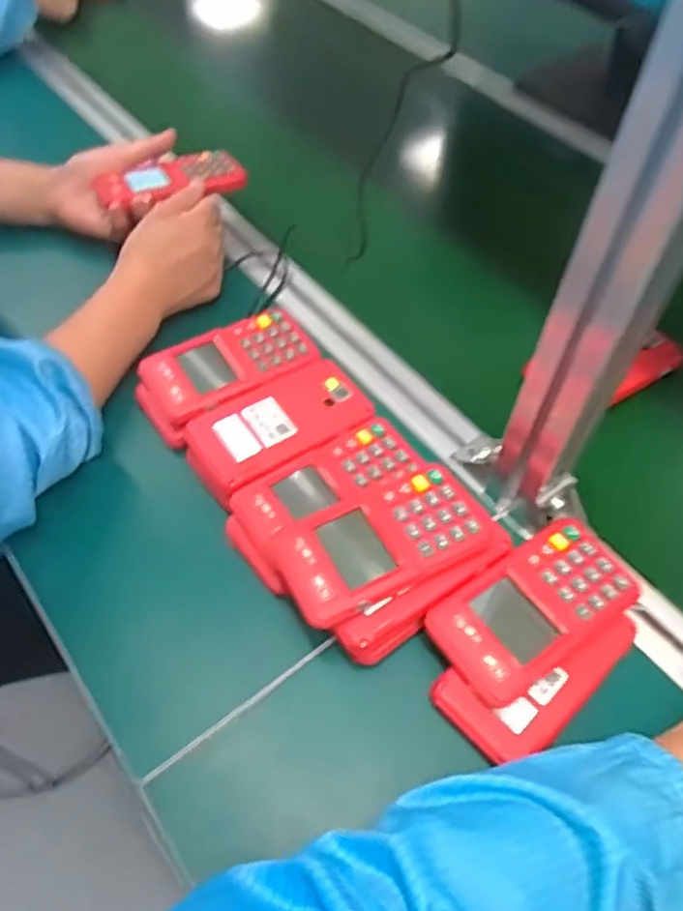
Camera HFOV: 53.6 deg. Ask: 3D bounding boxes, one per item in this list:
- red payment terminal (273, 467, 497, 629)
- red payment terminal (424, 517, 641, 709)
[{"bbox_3d":[0.025,0.052,0.436,0.135,0.022,0.080,-26,59,-17],"label":"red payment terminal"},{"bbox_3d":[0.121,0.094,0.424,0.132,0.019,0.071,-30,60,-19],"label":"red payment terminal"}]

